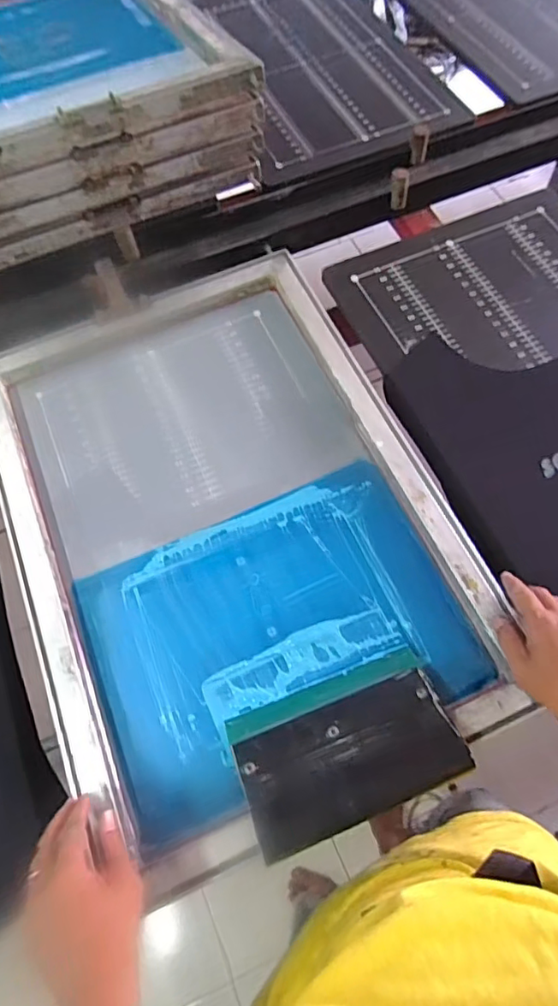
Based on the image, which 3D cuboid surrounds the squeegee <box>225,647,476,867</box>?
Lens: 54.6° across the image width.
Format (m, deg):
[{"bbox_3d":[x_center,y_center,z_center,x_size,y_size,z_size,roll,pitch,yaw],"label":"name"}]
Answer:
[{"bbox_3d":[0.063,0.233,0.519,0.202,0.024,0.126,-20,52,-7],"label":"squeegee"}]

